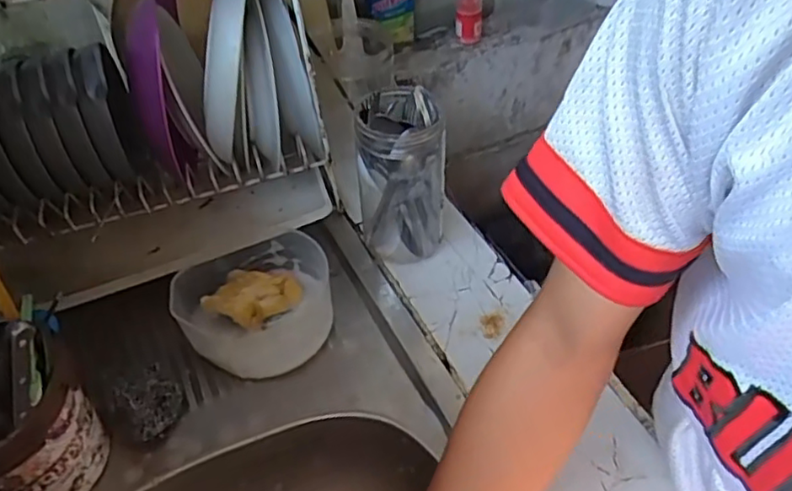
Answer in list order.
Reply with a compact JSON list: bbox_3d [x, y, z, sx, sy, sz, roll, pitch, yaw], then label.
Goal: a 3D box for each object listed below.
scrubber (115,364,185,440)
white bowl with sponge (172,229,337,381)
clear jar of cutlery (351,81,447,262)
[{"bbox_3d":[-0.225,0.139,0.571,0.058,0.038,0.057,-1,46,1],"label":"scrubber"},{"bbox_3d":[-0.143,0.056,0.634,0.149,0.053,0.141,-1,46,1],"label":"white bowl with sponge"},{"bbox_3d":[0.004,-0.071,0.654,0.089,0.168,0.085,-1,46,2],"label":"clear jar of cutlery"}]

